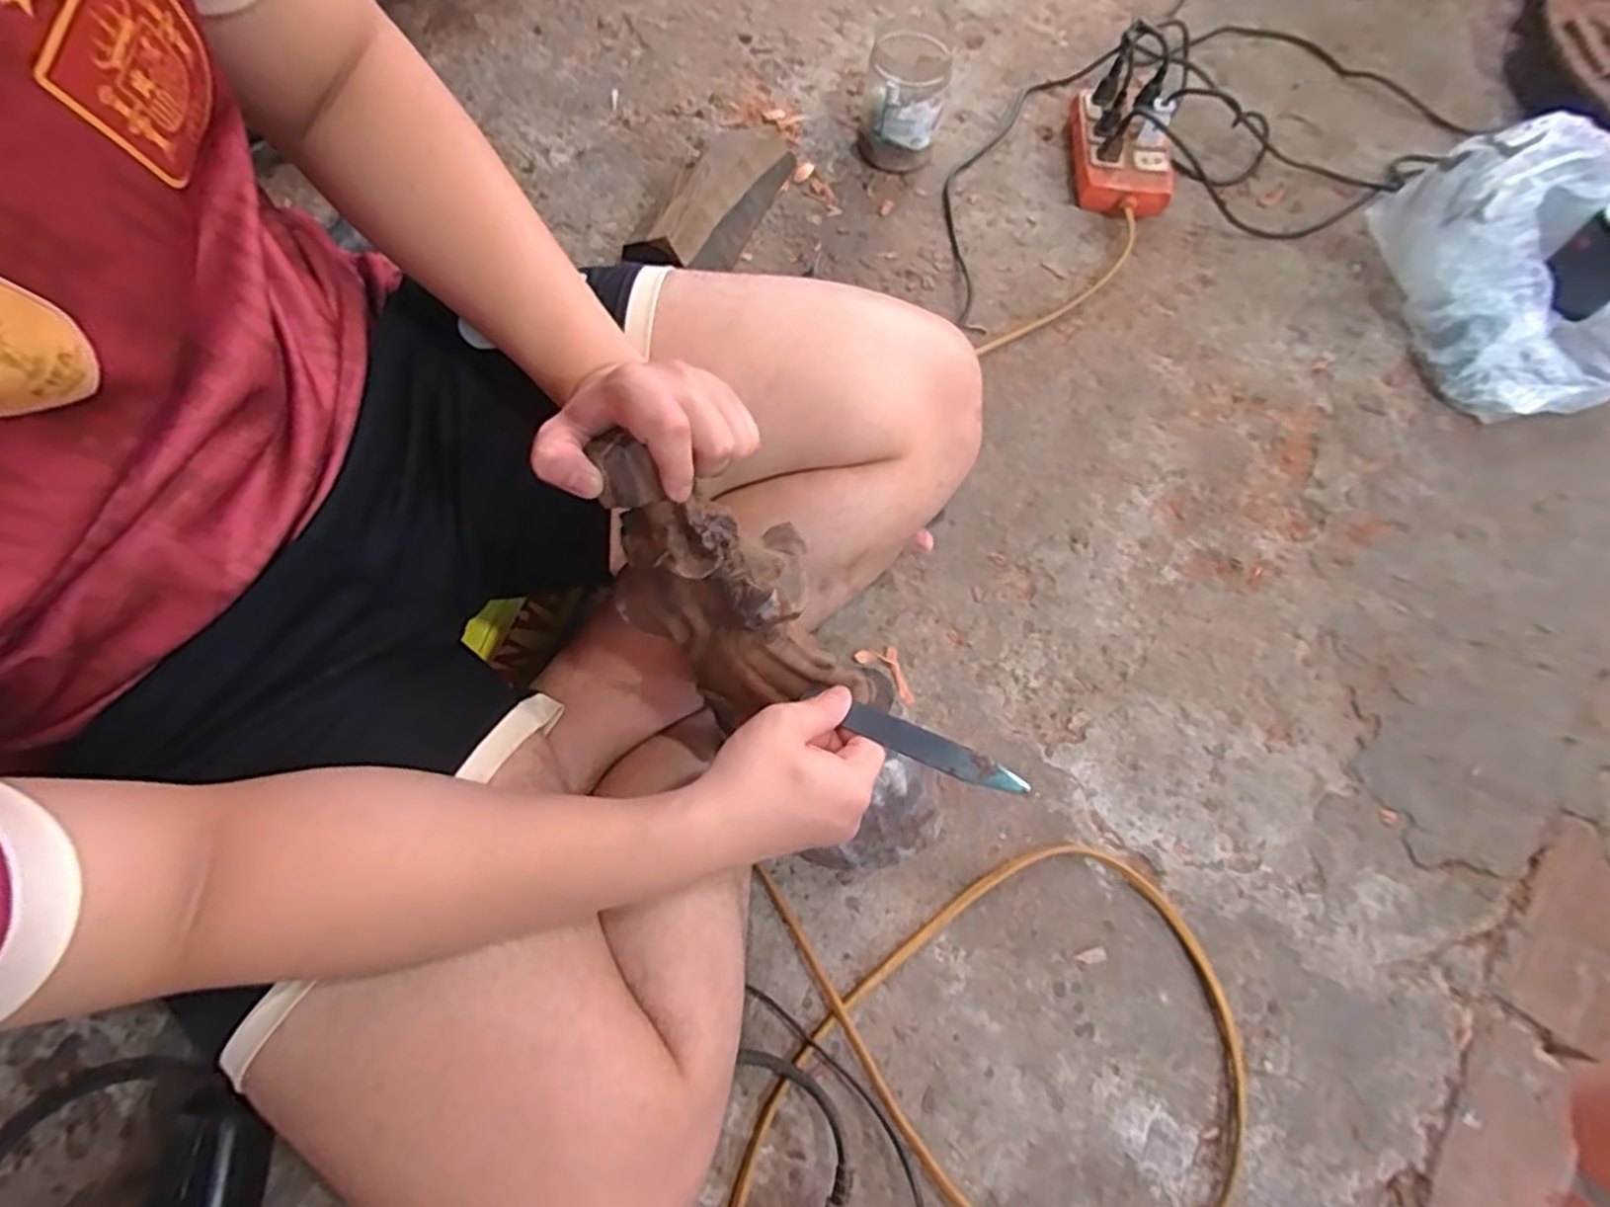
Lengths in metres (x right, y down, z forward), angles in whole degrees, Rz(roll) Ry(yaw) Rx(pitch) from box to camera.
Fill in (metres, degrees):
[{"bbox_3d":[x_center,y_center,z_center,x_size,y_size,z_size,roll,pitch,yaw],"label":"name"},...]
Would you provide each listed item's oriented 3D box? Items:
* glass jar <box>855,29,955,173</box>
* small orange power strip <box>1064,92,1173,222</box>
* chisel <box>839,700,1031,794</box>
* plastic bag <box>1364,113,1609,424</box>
[{"bbox_3d":[0.113,-0.580,0.828,0.093,0.110,0.105,11,71,0],"label":"glass jar"},{"bbox_3d":[0.379,-0.544,0.871,0.112,0.042,0.167,6,71,-2],"label":"small orange power strip"},{"bbox_3d":[0.068,0.079,0.392,0.104,0.007,0.019,19,67,34],"label":"chisel"},{"bbox_3d":[0.798,-0.353,0.761,0.238,0.142,0.272,-7,72,-6],"label":"plastic bag"}]

